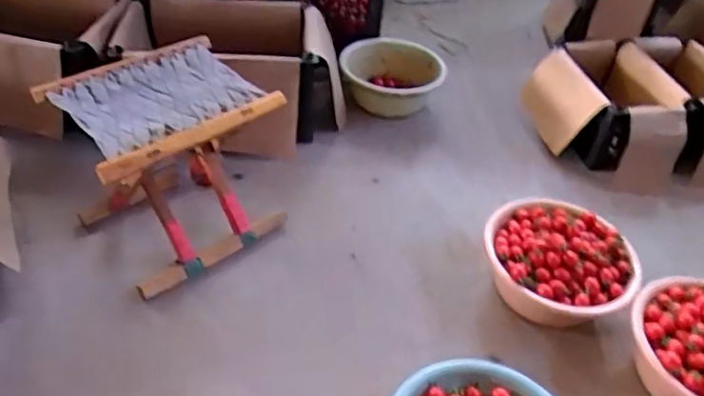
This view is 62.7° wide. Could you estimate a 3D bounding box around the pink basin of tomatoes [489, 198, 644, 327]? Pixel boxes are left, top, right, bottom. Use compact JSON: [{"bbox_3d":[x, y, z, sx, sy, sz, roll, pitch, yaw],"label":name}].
[{"bbox_3d":[0.358,0.116,1.012,0.245,0.126,0.229,4,40,-3],"label":"pink basin of tomatoes"}]

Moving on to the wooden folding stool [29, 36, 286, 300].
[{"bbox_3d":[-0.310,-0.051,0.997,0.299,0.312,0.251,-30,52,-35],"label":"wooden folding stool"}]

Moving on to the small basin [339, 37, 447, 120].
[{"bbox_3d":[0.098,-0.305,1.459,0.241,0.106,0.229,4,40,-3],"label":"small basin"}]

